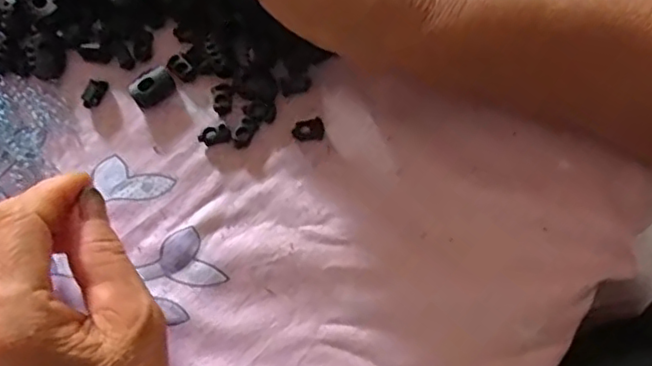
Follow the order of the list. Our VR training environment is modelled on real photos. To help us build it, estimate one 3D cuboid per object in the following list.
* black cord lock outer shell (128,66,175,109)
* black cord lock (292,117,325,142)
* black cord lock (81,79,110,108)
[{"bbox_3d":[-0.087,-0.048,0.313,0.022,0.010,0.013,-36,81,-8],"label":"black cord lock outer shell"},{"bbox_3d":[-0.009,-0.027,0.312,0.016,0.004,0.011,-3,78,-2],"label":"black cord lock"},{"bbox_3d":[-0.116,-0.045,0.313,0.007,0.008,0.015,28,79,5],"label":"black cord lock"}]

